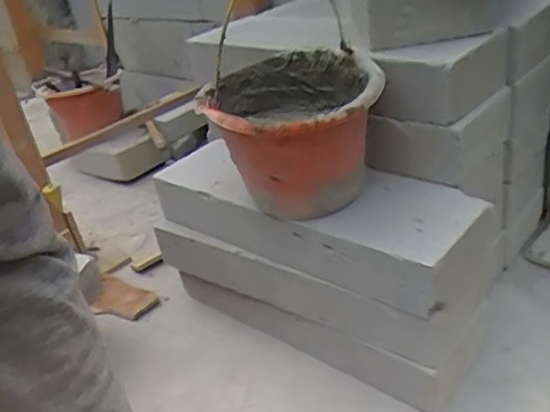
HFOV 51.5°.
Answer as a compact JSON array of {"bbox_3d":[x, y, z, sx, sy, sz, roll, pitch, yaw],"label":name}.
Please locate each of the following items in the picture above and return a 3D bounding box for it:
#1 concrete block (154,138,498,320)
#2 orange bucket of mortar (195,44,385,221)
[{"bbox_3d":[0.051,0.016,1.006,0.615,0.112,0.229,13,37,35],"label":"concrete block"},{"bbox_3d":[0.031,-0.111,0.897,0.241,0.206,0.278,-8,29,3],"label":"orange bucket of mortar"}]

